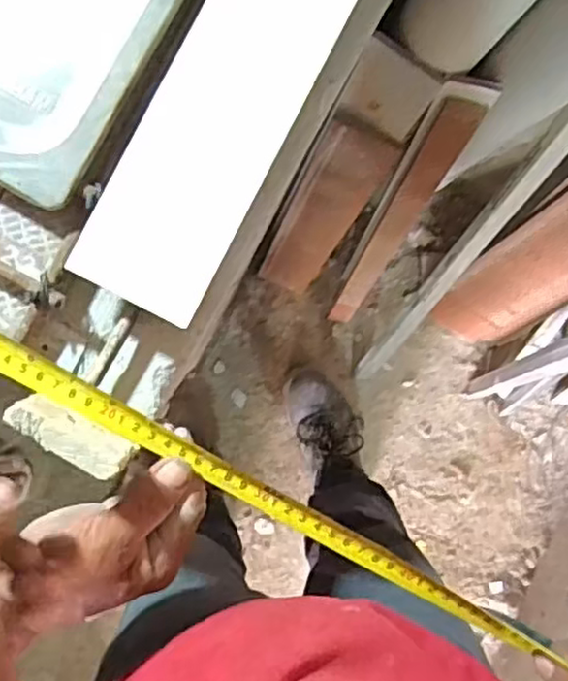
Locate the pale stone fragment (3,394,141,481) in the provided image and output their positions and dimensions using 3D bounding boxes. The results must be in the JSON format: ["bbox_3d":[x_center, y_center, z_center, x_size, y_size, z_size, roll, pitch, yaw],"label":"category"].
[{"bbox_3d":[-0.107,0.048,0.350,0.063,0.057,0.013,28,88,-4],"label":"pale stone fragment"}]

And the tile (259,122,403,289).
[{"bbox_3d":[0.045,-0.159,0.966,0.094,0.477,0.015,21,73,-4],"label":"tile"}]

